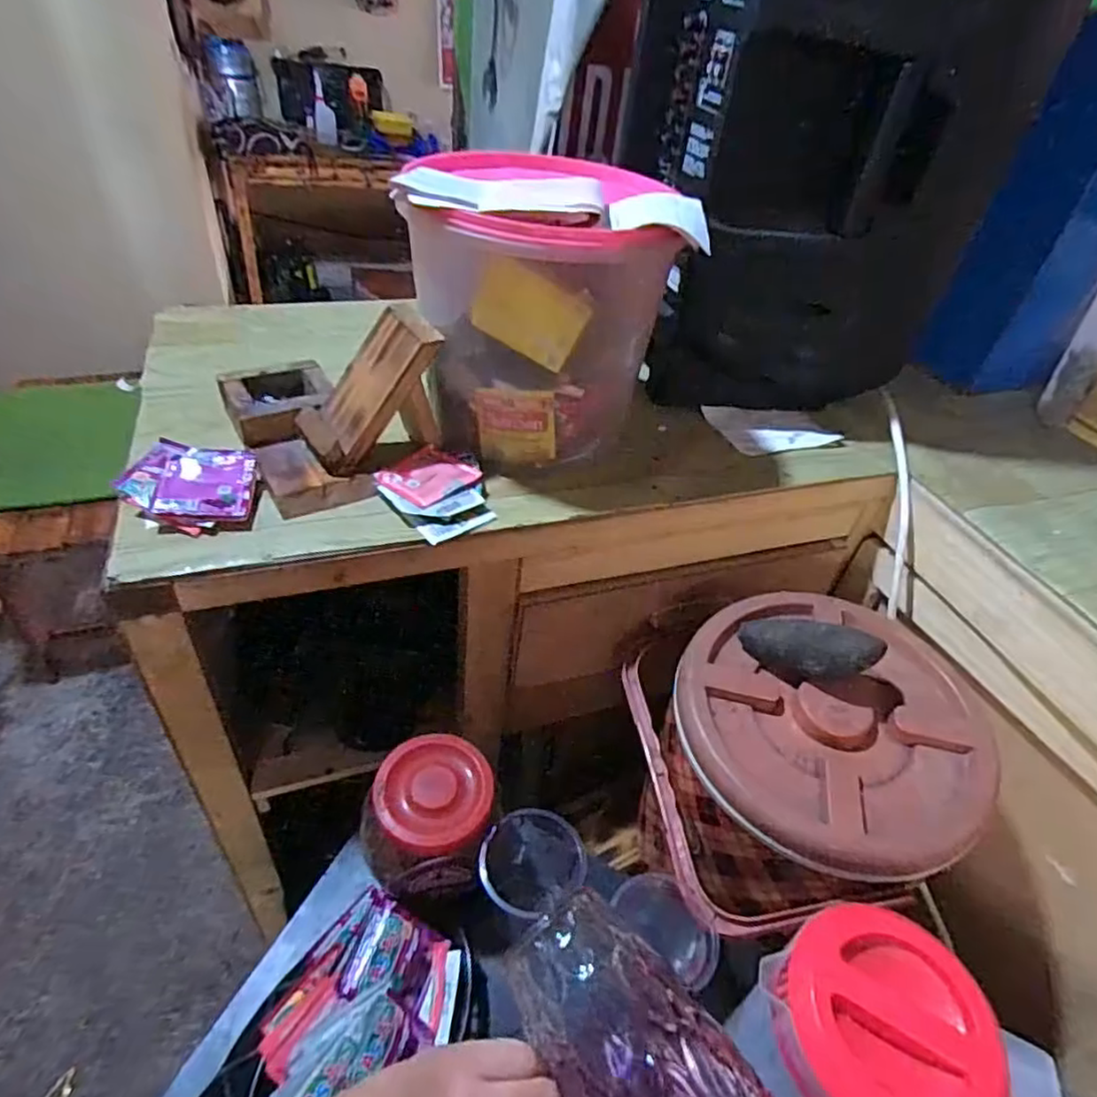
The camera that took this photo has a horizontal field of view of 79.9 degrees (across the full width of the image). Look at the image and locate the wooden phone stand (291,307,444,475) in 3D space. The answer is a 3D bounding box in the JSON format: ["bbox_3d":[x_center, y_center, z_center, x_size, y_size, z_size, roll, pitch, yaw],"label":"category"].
[{"bbox_3d":[-0.163,-0.146,0.597,0.118,0.109,0.070,-19,48,-25],"label":"wooden phone stand"}]

